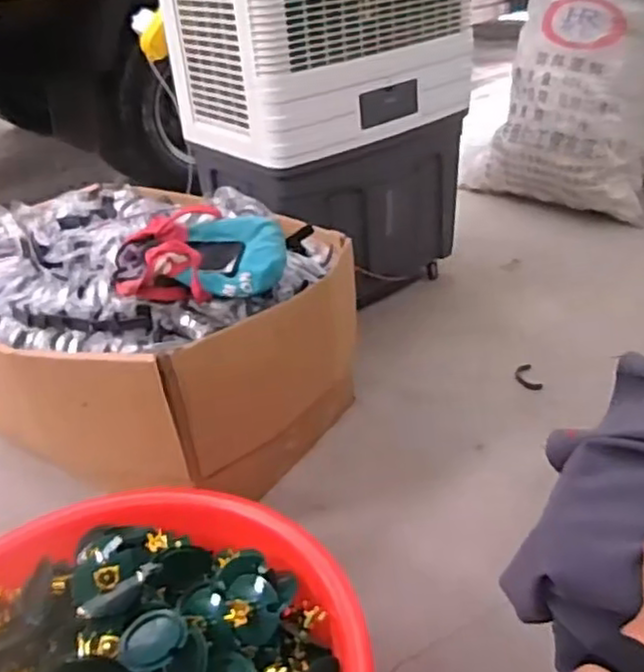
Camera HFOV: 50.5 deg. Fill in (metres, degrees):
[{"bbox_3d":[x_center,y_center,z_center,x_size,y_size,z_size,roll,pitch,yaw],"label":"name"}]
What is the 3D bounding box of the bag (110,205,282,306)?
[{"bbox_3d":[-0.195,-0.131,1.055,0.250,0.086,0.233,-16,34,-17],"label":"bag"}]

